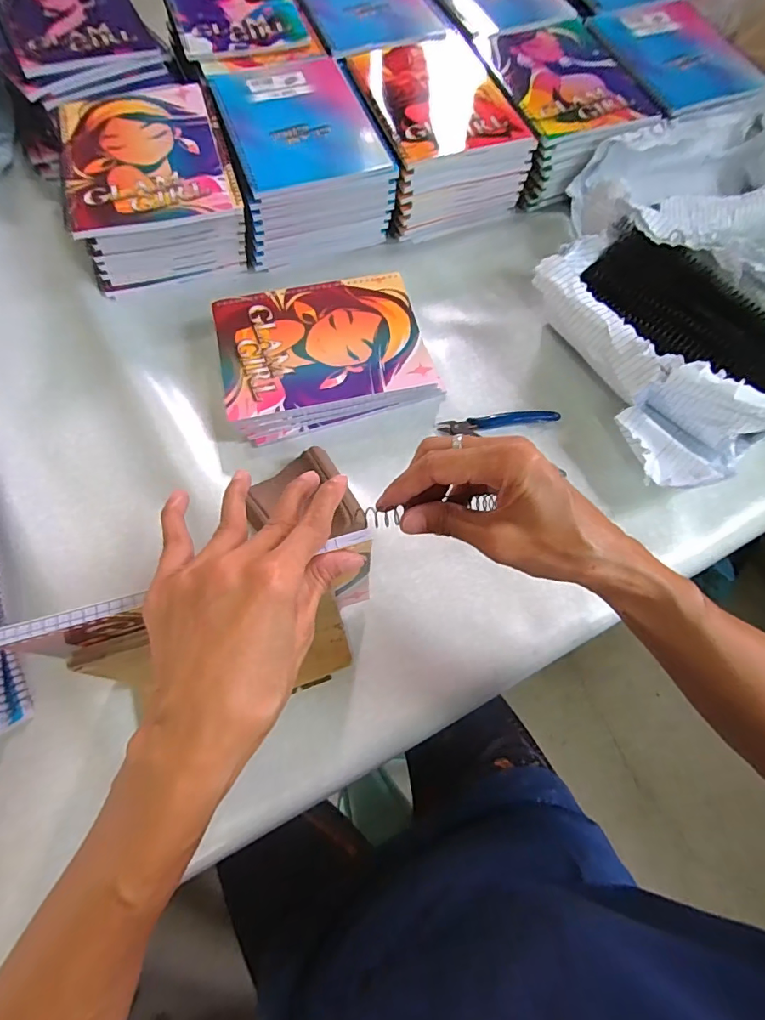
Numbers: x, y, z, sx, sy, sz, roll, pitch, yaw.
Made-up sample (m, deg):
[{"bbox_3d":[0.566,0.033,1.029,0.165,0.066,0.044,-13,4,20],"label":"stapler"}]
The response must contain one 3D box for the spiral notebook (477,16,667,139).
[{"bbox_3d":[0.217,-0.520,0.571,0.163,0.010,0.216,-13,69,-8],"label":"spiral notebook"}]

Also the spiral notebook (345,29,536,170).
[{"bbox_3d":[0.056,-0.470,0.539,0.151,0.013,0.196,-19,70,-11],"label":"spiral notebook"}]

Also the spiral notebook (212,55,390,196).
[{"bbox_3d":[-0.092,-0.420,0.513,0.146,0.009,0.197,-17,70,-10],"label":"spiral notebook"}]

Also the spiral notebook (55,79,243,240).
[{"bbox_3d":[-0.239,-0.360,0.481,0.155,0.007,0.206,-15,69,-9],"label":"spiral notebook"}]

